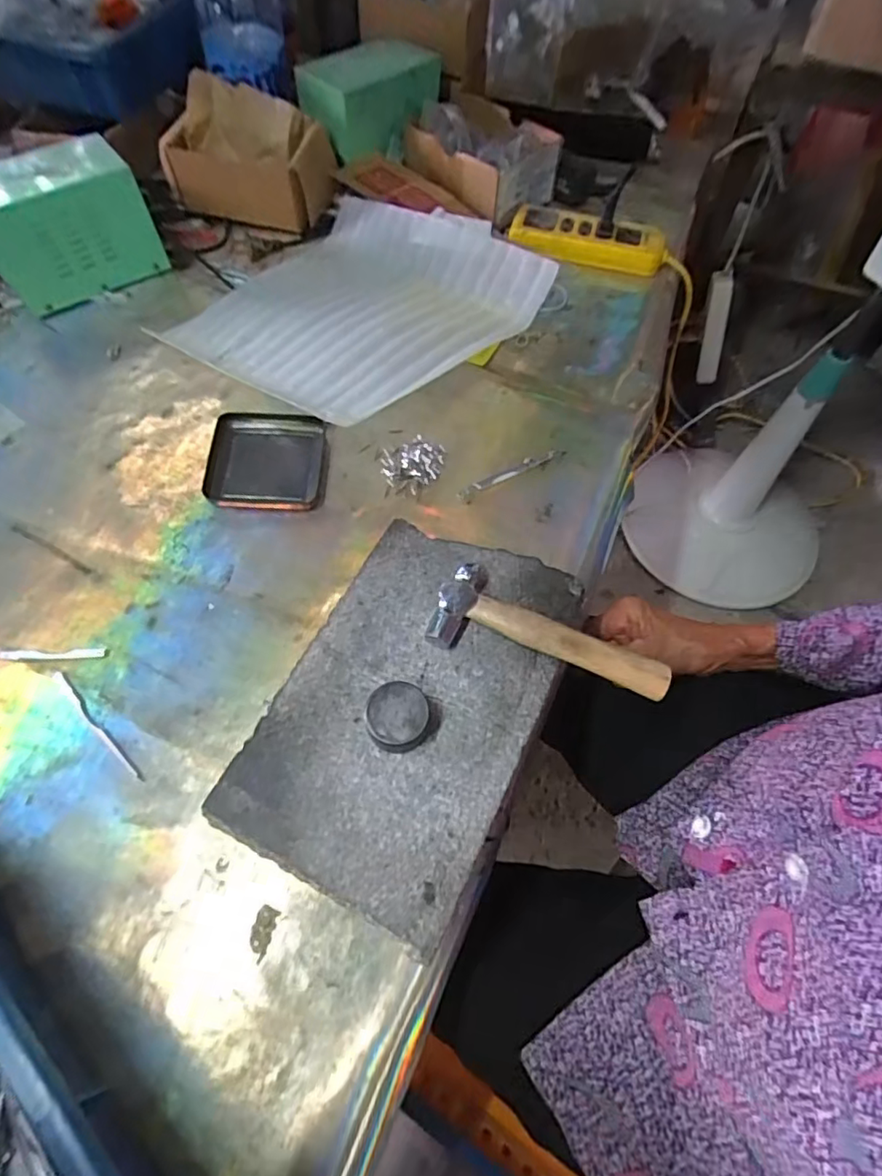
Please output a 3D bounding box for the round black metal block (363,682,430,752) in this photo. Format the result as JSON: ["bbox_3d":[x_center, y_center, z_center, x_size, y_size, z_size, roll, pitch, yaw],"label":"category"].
[{"bbox_3d":[-0.026,0.078,0.346,0.035,0.023,0.040,9,62,4],"label":"round black metal block"}]

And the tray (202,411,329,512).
[{"bbox_3d":[-0.155,-0.114,0.516,0.103,0.013,0.101,0,60,1],"label":"tray"}]

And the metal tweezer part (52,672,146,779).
[{"bbox_3d":[-0.240,0.095,0.403,0.106,0.004,0.007,39,68,21],"label":"metal tweezer part"}]

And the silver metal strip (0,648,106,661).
[{"bbox_3d":[-0.292,0.050,0.434,0.079,0.004,0.009,-1,60,0],"label":"silver metal strip"}]

